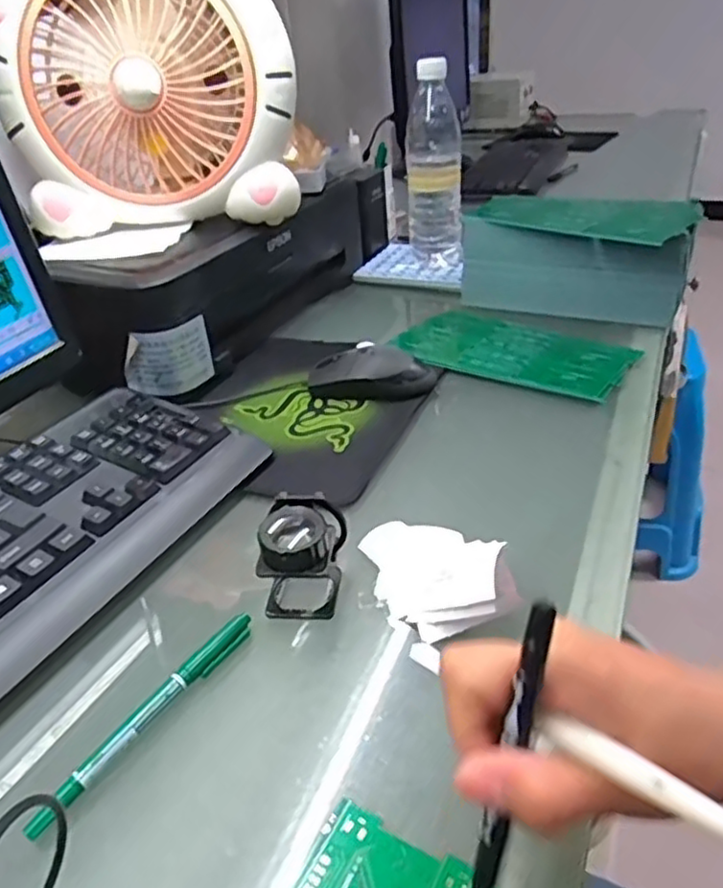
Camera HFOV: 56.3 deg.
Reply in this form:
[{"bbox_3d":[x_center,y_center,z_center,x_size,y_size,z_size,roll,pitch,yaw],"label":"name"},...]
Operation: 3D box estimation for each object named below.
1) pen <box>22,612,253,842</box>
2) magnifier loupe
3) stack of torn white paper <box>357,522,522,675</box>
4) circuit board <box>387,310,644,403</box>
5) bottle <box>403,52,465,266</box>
[{"bbox_3d":[-0.105,0.135,0.340,0.013,0.012,0.140,17,39,30],"label":"pen"},{"bbox_3d":[-0.034,0.064,0.401,0.043,0.056,0.061,1,33,9],"label":"magnifier loupe"},{"bbox_3d":[0.044,0.067,0.398,0.071,0.041,0.114,-14,34,-14],"label":"stack of torn white paper"},{"bbox_3d":[0.149,-0.095,0.666,0.220,0.008,0.133,18,39,31],"label":"circuit board"},{"bbox_3d":[0.087,-0.334,0.806,0.064,0.213,0.061,-3,33,4],"label":"bottle"}]

